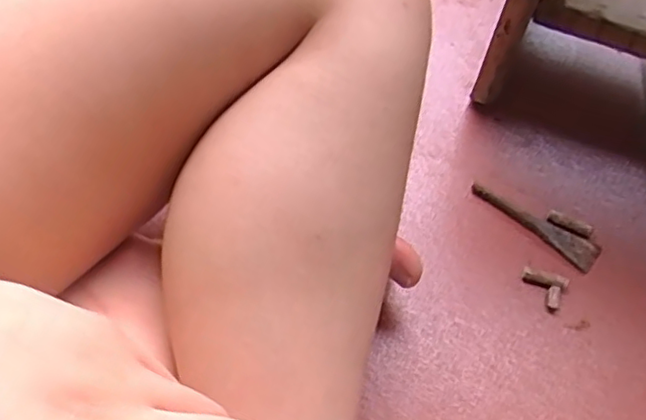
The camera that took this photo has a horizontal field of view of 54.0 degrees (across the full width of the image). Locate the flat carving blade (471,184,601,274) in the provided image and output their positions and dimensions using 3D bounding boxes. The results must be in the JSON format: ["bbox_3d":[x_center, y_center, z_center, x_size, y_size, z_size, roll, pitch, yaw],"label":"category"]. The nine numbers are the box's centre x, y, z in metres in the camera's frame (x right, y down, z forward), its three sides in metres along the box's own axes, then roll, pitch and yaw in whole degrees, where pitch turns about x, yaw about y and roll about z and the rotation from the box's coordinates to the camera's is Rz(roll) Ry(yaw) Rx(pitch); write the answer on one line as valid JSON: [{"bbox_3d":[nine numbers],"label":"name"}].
[{"bbox_3d":[0.151,0.009,0.457,0.097,0.005,0.021,37,60,21],"label":"flat carving blade"}]

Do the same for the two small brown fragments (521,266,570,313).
[{"bbox_3d":[0.150,0.054,0.434,0.029,0.008,0.025,23,56,12],"label":"two small brown fragments"}]

